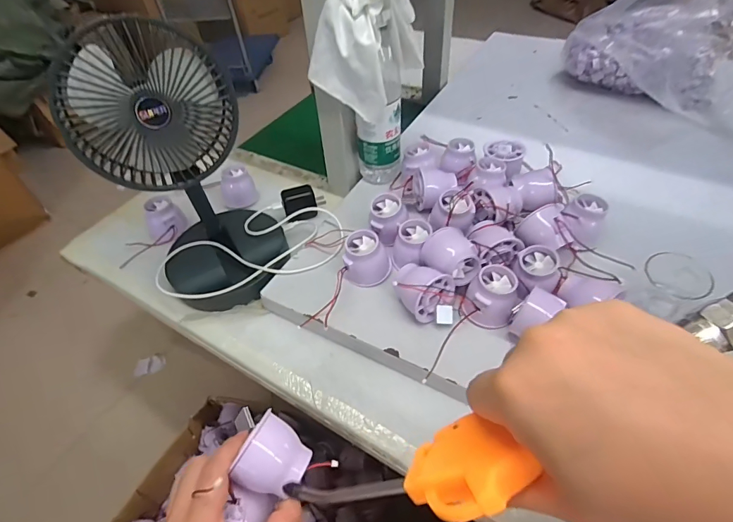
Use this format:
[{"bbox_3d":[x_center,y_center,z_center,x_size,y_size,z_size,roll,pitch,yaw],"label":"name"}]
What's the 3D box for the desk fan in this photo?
[{"bbox_3d":[-0.204,-0.085,0.477,0.165,0.279,0.165,-21,50,-13],"label":"desk fan"}]

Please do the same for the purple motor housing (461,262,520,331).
[{"bbox_3d":[0.138,0.038,0.447,0.052,0.047,0.052,-3,48,3],"label":"purple motor housing"}]

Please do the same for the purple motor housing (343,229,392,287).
[{"bbox_3d":[0.001,-0.001,0.499,0.052,0.053,0.047,1,48,7],"label":"purple motor housing"}]

